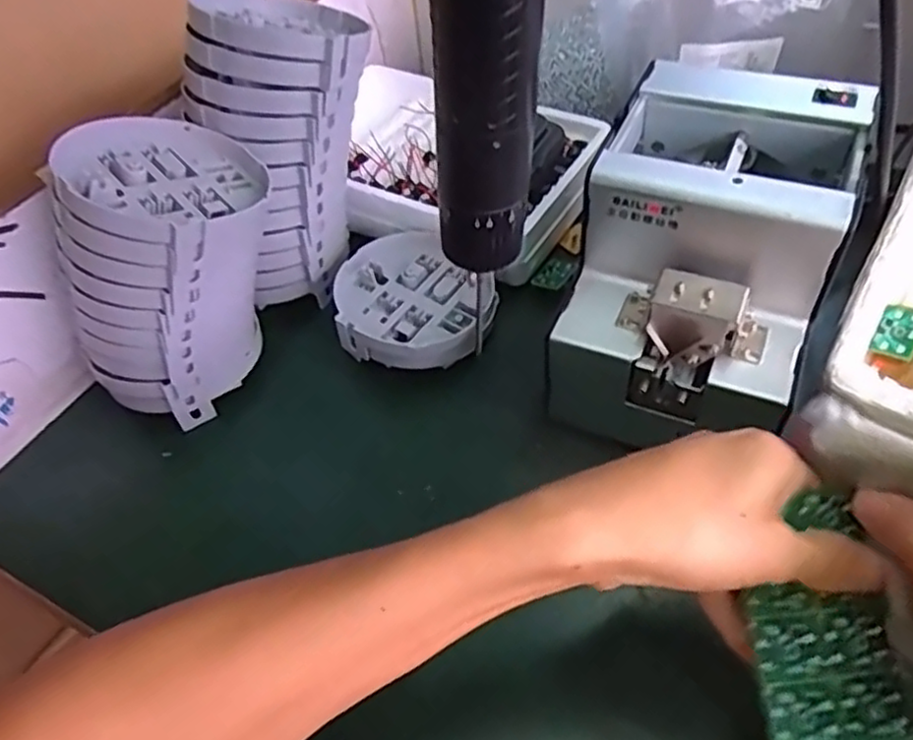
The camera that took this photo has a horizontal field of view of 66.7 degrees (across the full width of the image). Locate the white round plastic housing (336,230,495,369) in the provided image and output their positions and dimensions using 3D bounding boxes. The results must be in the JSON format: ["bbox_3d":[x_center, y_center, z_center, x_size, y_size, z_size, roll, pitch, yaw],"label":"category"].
[{"bbox_3d":[-0.033,-0.045,0.467,0.099,0.035,0.101,-3,50,3],"label":"white round plastic housing"}]

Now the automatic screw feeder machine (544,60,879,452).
[{"bbox_3d":[0.140,-0.063,0.393,0.124,0.130,0.184,18,54,20],"label":"automatic screw feeder machine"}]

